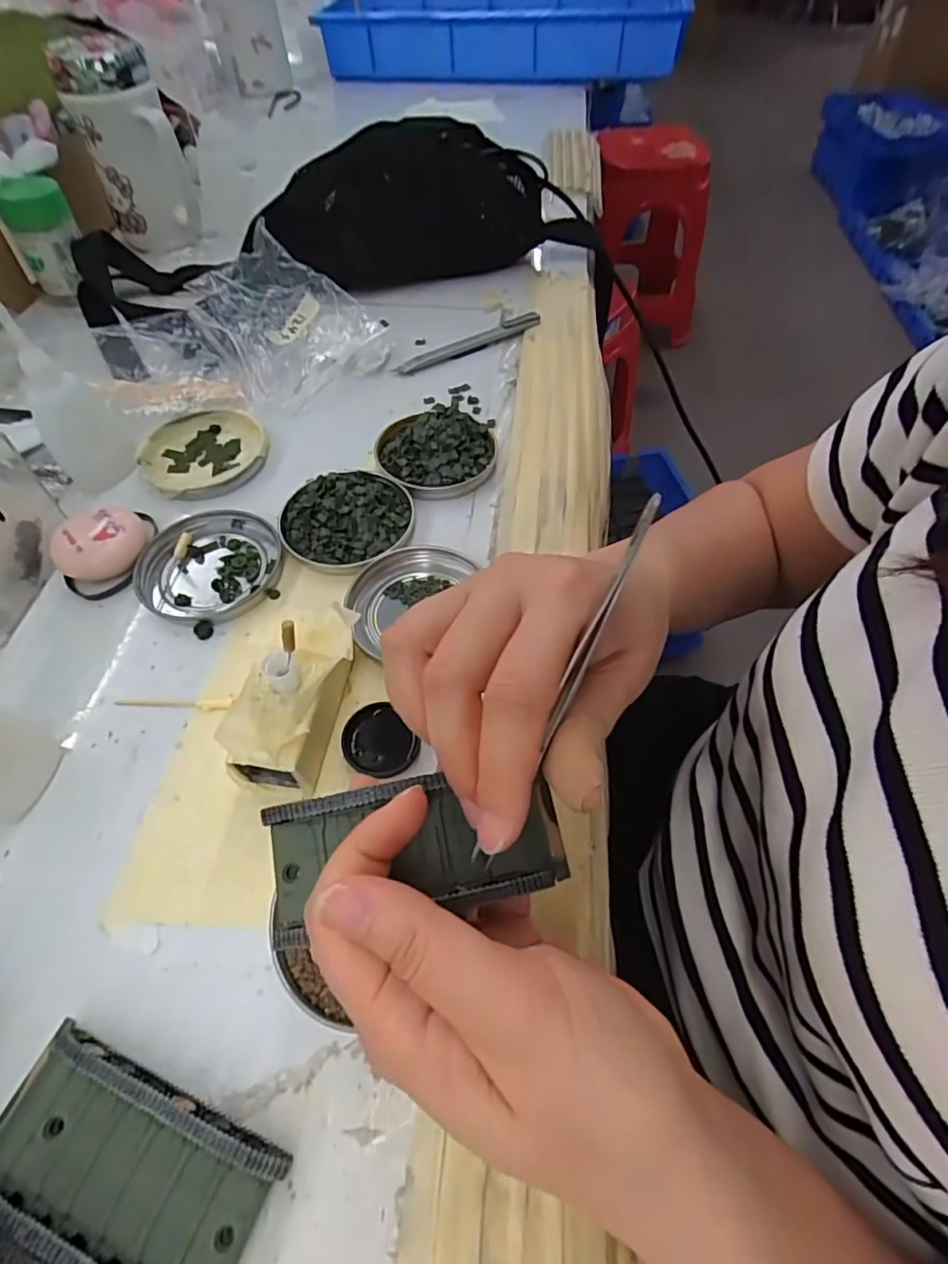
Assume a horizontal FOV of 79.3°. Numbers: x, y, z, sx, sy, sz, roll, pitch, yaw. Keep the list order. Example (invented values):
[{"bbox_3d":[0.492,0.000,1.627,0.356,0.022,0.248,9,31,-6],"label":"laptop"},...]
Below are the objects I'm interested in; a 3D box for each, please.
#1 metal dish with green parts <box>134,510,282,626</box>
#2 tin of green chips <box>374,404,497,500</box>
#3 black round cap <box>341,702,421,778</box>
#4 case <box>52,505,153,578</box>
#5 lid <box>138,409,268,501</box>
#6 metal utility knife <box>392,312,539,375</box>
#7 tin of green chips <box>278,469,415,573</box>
[{"bbox_3d":[-0.151,-0.039,0.327,0.073,0.010,0.077,-1,56,1],"label":"metal dish with green parts"},{"bbox_3d":[-0.025,-0.119,0.373,0.078,0.016,0.071,-1,56,1],"label":"tin of green chips"},{"bbox_3d":[-0.045,0.052,0.268,0.031,0.005,0.034,-1,56,1],"label":"black round cap"},{"bbox_3d":[-0.211,-0.049,0.325,0.048,0.022,0.038,-24,59,-14],"label":"case"},{"bbox_3d":[-0.179,-0.118,0.381,0.078,0.012,0.076,-1,56,1],"label":"lid"},{"bbox_3d":[-0.005,-0.231,0.455,0.128,0.011,0.016,-25,59,-15],"label":"metal utility knife"},{"bbox_3d":[-0.076,-0.067,0.341,0.077,0.014,0.072,-1,56,1],"label":"tin of green chips"}]

